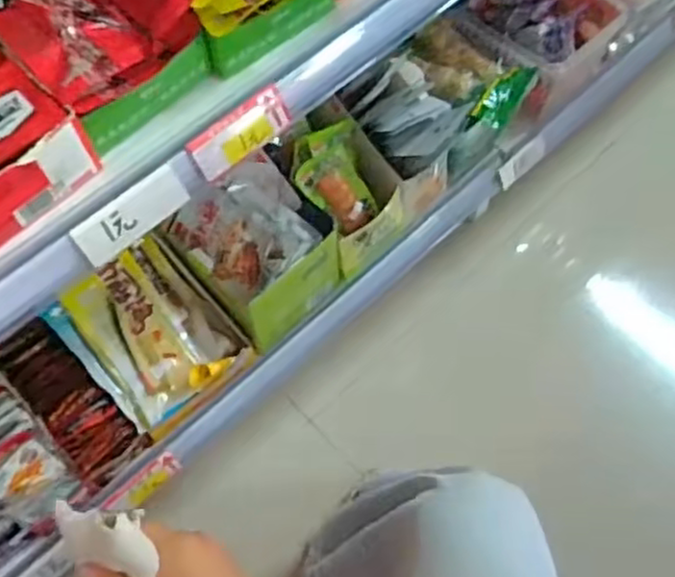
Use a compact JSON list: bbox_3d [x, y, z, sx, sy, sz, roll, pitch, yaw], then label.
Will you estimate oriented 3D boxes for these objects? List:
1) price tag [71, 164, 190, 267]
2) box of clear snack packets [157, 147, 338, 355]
[{"bbox_3d":[-0.153,-0.055,0.536,0.089,0.032,0.005,-40,30,-19],"label":"price tag"},{"bbox_3d":[-0.097,-0.048,0.791,0.134,0.129,0.149,-42,69,-17],"label":"box of clear snack packets"}]

